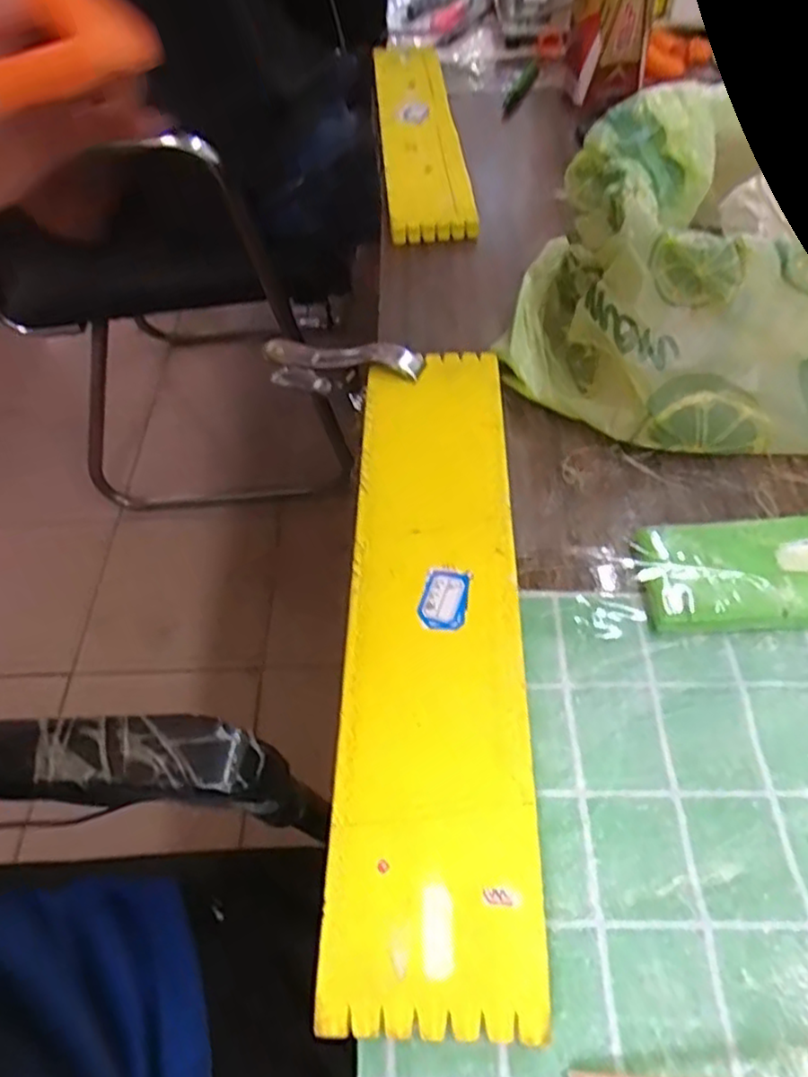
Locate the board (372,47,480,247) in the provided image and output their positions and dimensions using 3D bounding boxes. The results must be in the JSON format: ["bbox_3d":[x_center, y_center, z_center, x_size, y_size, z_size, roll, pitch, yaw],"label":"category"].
[{"bbox_3d":[0.012,-0.382,0.629,0.067,0.016,0.358,-5,55,0],"label":"board"}]

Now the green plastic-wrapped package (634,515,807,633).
[{"bbox_3d":[0.207,0.015,0.331,0.175,0.013,0.061,-2,55,2],"label":"green plastic-wrapped package"}]

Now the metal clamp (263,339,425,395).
[{"bbox_3d":[-0.042,-0.114,0.456,0.119,0.042,0.021,6,53,31],"label":"metal clamp"}]

